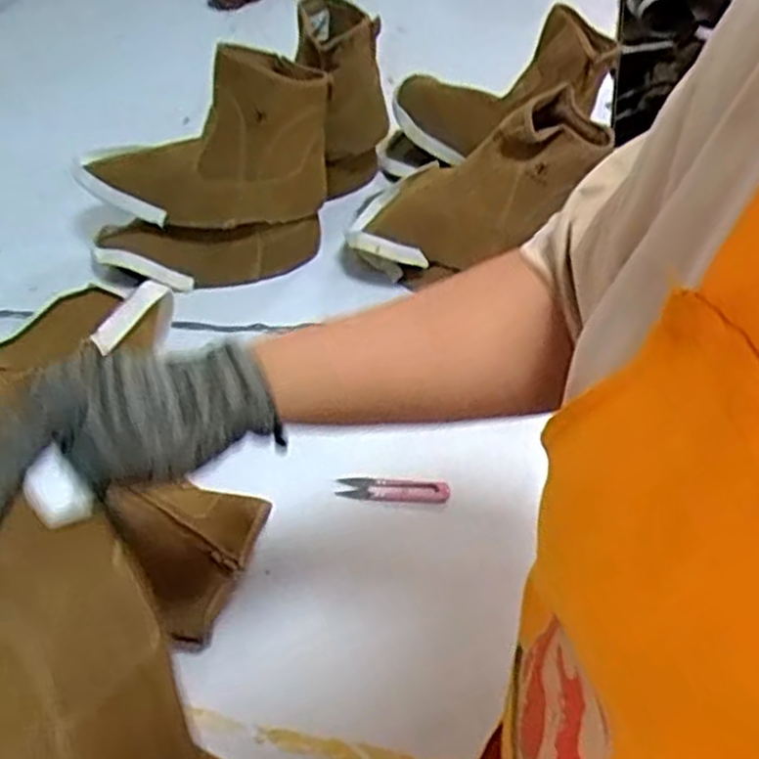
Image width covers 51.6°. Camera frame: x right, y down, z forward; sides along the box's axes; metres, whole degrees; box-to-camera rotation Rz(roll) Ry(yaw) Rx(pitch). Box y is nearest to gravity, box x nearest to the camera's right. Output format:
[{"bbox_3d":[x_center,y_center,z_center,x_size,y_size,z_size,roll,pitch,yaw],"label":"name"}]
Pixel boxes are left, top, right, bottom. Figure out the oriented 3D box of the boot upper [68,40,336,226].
[{"bbox_3d":[-0.190,-0.252,0.855,0.275,0.164,0.088,-11,45,-9],"label":"boot upper"}]

